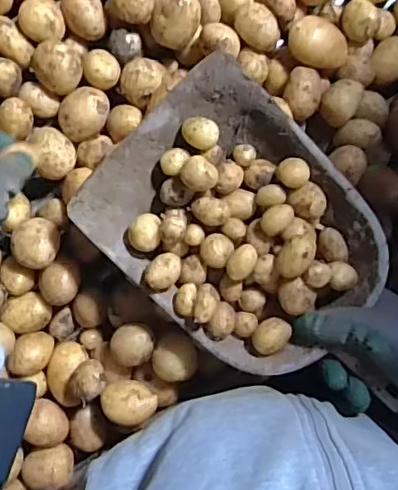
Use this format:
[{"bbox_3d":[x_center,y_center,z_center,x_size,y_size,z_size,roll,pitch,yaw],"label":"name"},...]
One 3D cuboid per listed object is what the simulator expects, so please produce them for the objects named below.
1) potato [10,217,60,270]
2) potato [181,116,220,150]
[{"bbox_3d":[-0.152,-0.002,0.520,0.039,0.034,0.045,-2,96,-5],"label":"potato"},{"bbox_3d":[0.001,-0.092,0.461,0.029,0.021,0.024,35,92,-8],"label":"potato"}]

